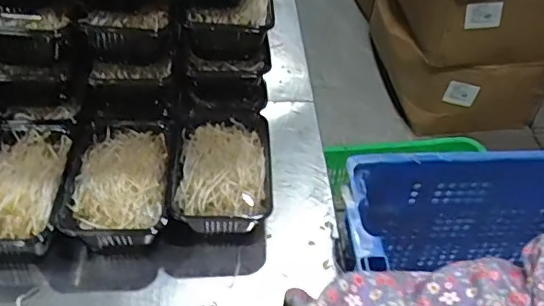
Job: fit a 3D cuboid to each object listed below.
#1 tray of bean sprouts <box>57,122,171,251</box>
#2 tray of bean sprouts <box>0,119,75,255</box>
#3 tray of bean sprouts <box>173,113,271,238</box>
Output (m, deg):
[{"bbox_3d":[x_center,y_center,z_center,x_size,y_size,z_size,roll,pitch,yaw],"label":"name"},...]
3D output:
[{"bbox_3d":[-0.190,0.041,0.699,0.123,0.063,0.185,-1,46,-4],"label":"tray of bean sprouts"},{"bbox_3d":[-0.317,0.047,0.685,0.123,0.063,0.180,-1,46,-4],"label":"tray of bean sprouts"},{"bbox_3d":[-0.064,0.027,0.719,0.121,0.069,0.189,-1,46,-4],"label":"tray of bean sprouts"}]

